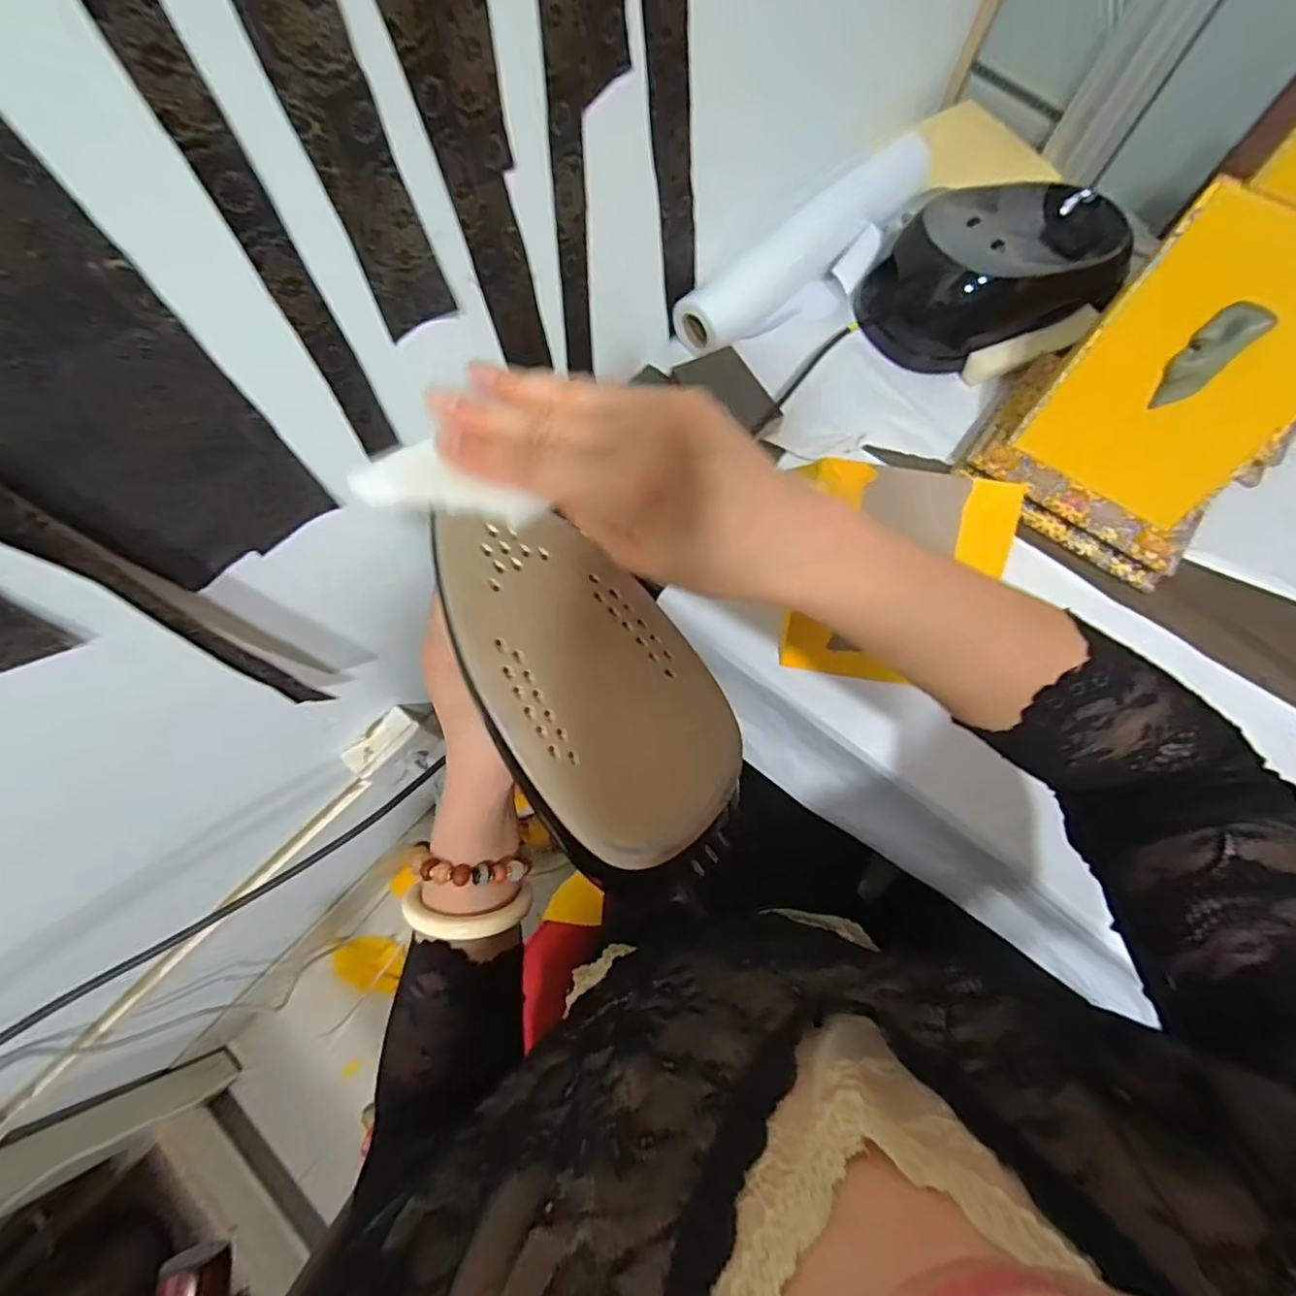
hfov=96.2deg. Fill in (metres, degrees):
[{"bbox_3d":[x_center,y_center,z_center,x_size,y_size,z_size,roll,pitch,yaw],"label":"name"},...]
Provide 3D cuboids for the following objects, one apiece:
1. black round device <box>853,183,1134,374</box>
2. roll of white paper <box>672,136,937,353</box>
[{"bbox_3d":[0.367,-0.397,0.604,0.279,0.093,0.162,-31,74,-11],"label":"black round device"},{"bbox_3d":[0.180,-0.434,0.607,0.366,0.063,0.066,-43,76,-14],"label":"roll of white paper"}]

